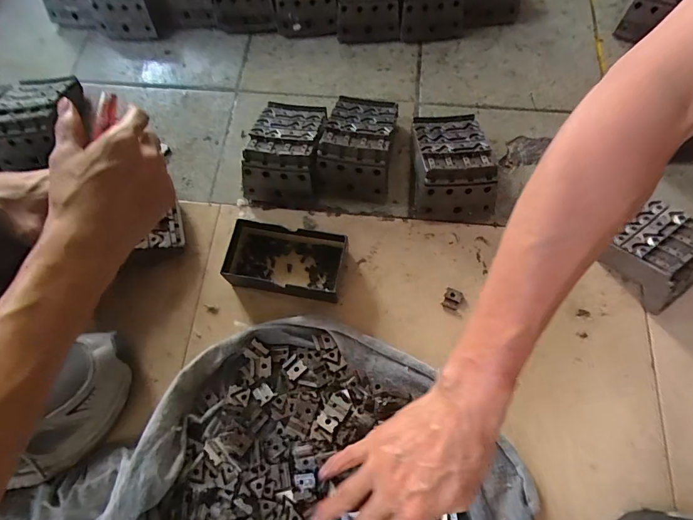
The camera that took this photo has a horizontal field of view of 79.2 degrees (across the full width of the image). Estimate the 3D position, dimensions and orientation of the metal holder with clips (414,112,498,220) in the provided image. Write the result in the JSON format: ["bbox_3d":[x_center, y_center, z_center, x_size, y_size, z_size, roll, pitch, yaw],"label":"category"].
[{"bbox_3d":[0.128,-0.123,0.506,0.088,0.067,0.139,-1,70,2],"label":"metal holder with clips"}]

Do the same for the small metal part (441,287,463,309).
[{"bbox_3d":[0.119,0.043,0.471,0.019,0.006,0.024,20,72,9],"label":"small metal part"}]

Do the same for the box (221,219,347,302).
[{"bbox_3d":[-0.072,0.001,0.478,0.142,0.038,0.072,8,71,5],"label":"box"}]

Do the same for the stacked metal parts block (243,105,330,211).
[{"bbox_3d":[-0.075,-0.141,0.518,0.085,0.064,0.139,4,70,4],"label":"stacked metal parts block"}]

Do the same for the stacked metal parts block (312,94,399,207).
[{"bbox_3d":[0.015,-0.149,0.518,0.089,0.065,0.144,7,71,5],"label":"stacked metal parts block"}]

